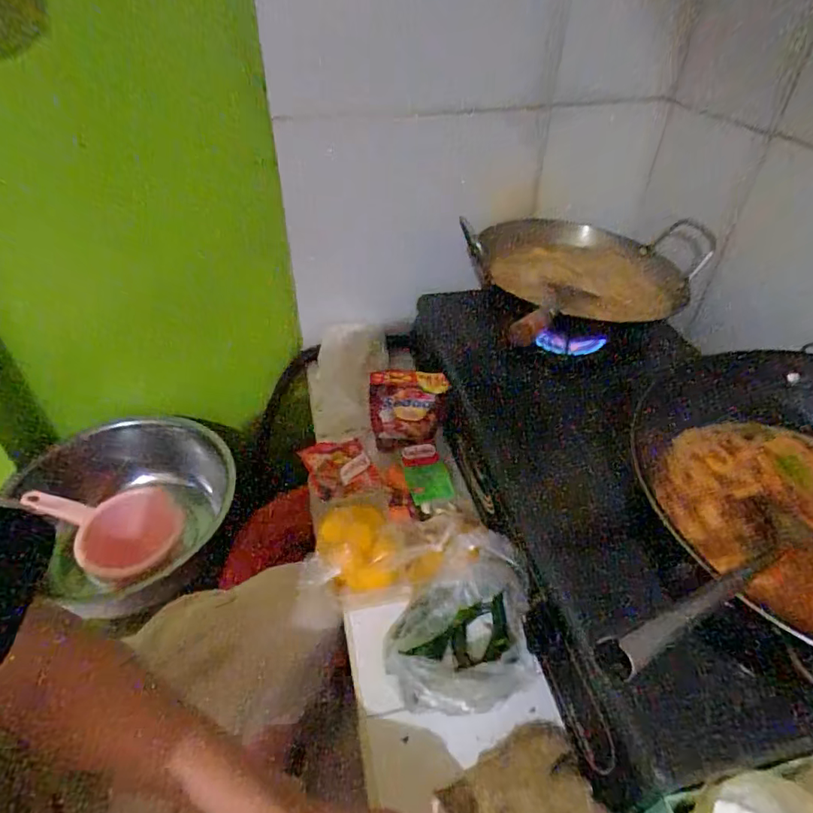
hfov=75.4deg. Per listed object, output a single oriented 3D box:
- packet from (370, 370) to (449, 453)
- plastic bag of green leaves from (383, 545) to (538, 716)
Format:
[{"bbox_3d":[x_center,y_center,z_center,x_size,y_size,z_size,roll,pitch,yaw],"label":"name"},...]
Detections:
[{"bbox_3d":[0.001,0.008,0.725,0.102,0.113,0.013,3,21,-1],"label":"packet"},{"bbox_3d":[0.053,0.233,0.523,0.132,0.096,0.117,-4,42,-7],"label":"plastic bag of green leaves"}]

